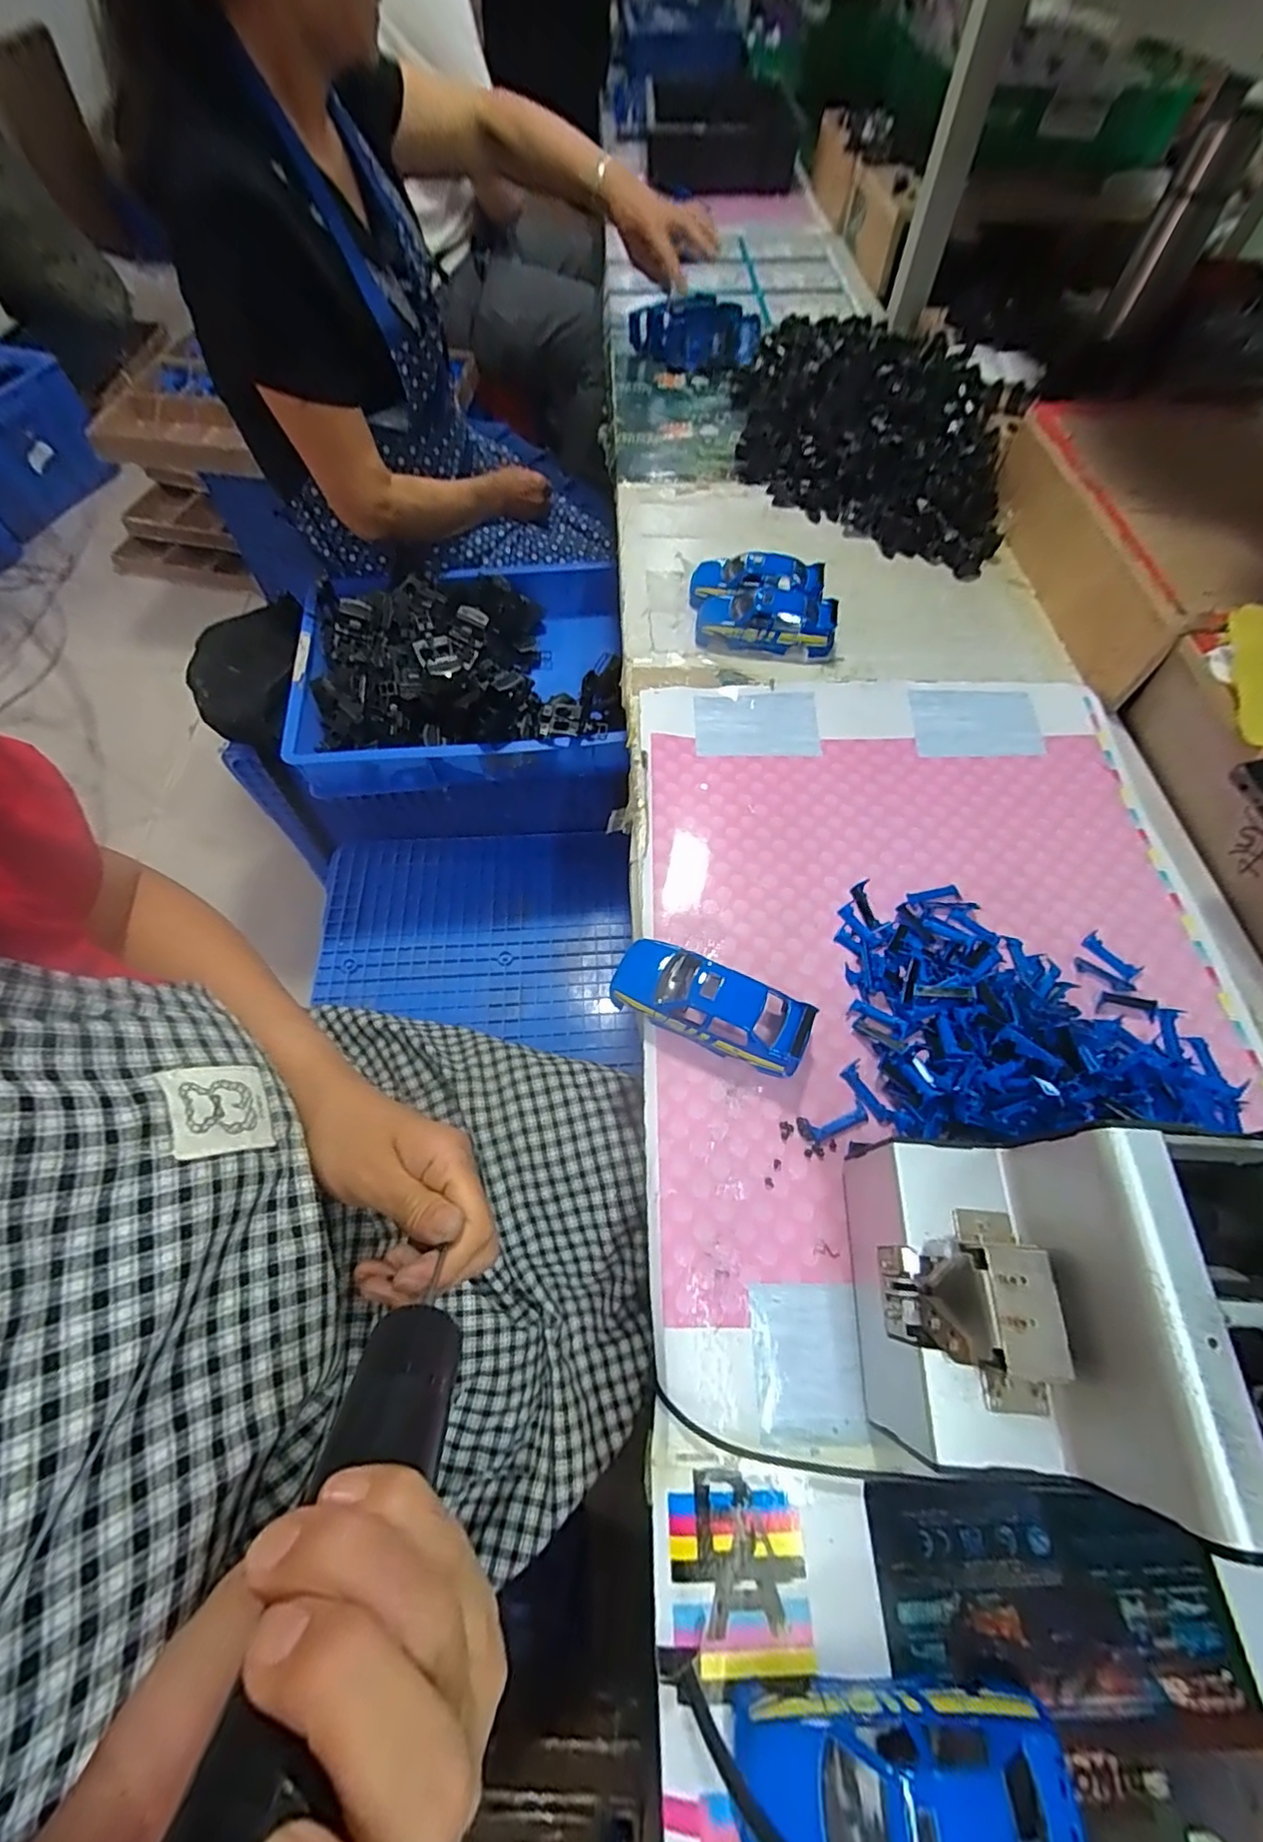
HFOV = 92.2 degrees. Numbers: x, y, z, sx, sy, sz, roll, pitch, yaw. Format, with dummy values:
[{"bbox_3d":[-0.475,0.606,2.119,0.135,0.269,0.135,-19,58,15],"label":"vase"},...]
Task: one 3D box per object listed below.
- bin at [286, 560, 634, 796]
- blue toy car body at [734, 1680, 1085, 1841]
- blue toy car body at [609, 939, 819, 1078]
[{"bbox_3d":[-0.238,-0.376,0.861,0.441,0.132,0.385,-4,61,-4],"label":"bin"},{"bbox_3d":[0.105,0.338,0.236,0.125,0.041,0.054,-1,62,-1],"label":"blue toy car body"},{"bbox_3d":[0.049,0.053,0.393,0.129,0.035,0.049,24,65,12],"label":"blue toy car body"}]

